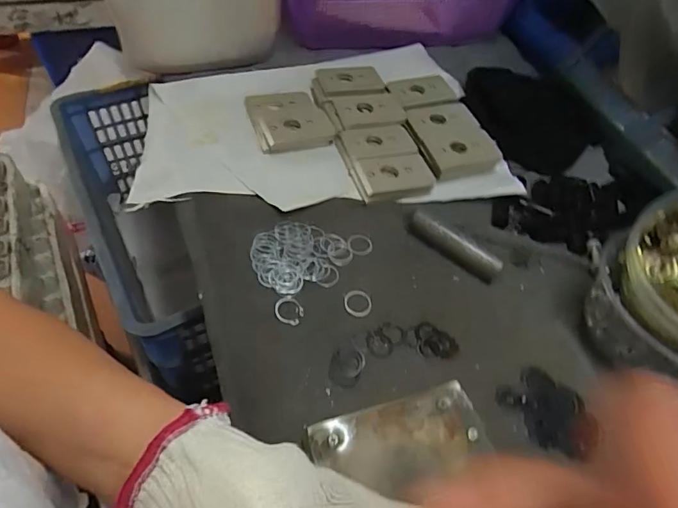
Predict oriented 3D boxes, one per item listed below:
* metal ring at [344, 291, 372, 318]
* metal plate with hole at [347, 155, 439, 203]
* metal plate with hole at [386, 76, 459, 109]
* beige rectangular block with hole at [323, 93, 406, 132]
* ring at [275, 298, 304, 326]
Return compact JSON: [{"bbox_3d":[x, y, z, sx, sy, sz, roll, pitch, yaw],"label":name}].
[{"bbox_3d":[0.016,0.041,0.387,0.024,0.004,0.026,3,52,-3],"label":"metal ring"},{"bbox_3d":[0.056,-0.081,0.478,0.081,0.015,0.055,-8,53,-11],"label":"metal plate with hole"},{"bbox_3d":[0.100,-0.199,0.557,0.072,0.012,0.048,-15,55,-16],"label":"metal plate with hole"},{"bbox_3d":[0.031,-0.166,0.529,0.083,0.012,0.051,-11,54,-14],"label":"beige rectangular block with hole"},{"bbox_3d":[-0.041,0.046,0.377,0.024,0.004,0.025,3,52,-3],"label":"ring"}]

